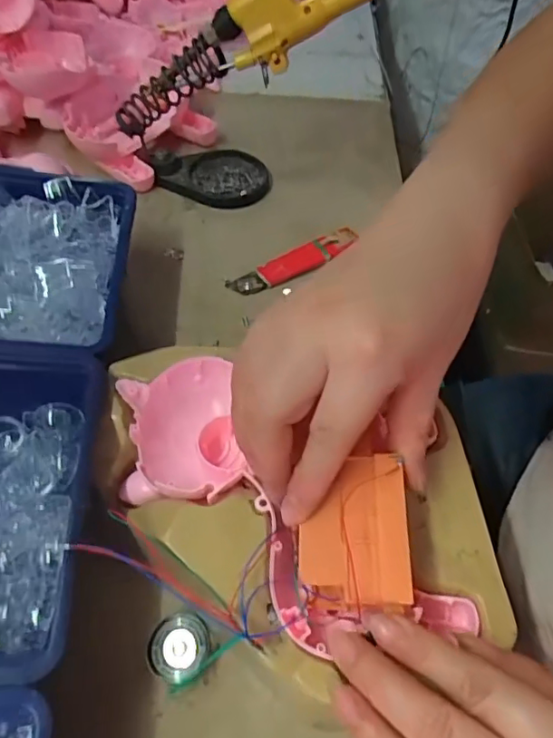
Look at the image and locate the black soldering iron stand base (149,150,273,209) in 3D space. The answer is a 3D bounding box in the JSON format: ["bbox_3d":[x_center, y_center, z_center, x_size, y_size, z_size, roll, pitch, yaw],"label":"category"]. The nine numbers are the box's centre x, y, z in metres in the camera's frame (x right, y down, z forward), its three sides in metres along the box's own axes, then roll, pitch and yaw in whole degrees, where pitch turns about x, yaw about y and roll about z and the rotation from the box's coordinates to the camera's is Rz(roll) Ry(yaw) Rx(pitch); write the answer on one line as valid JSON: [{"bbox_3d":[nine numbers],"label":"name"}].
[{"bbox_3d":[-0.051,-0.156,0.441,0.091,0.030,0.060,-4,54,-7],"label":"black soldering iron stand base"}]

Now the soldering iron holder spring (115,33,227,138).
[{"bbox_3d":[-0.082,-0.199,0.393,0.102,0.027,0.019,-18,40,33],"label":"soldering iron holder spring"}]

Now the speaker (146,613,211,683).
[{"bbox_3d":[-0.044,0.123,0.243,0.027,0.004,0.026,-5,54,-7],"label":"speaker"}]

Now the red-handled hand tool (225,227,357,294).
[{"bbox_3d":[0.012,-0.077,0.392,0.099,0.014,0.023,-26,60,-21],"label":"red-handled hand tool"}]

